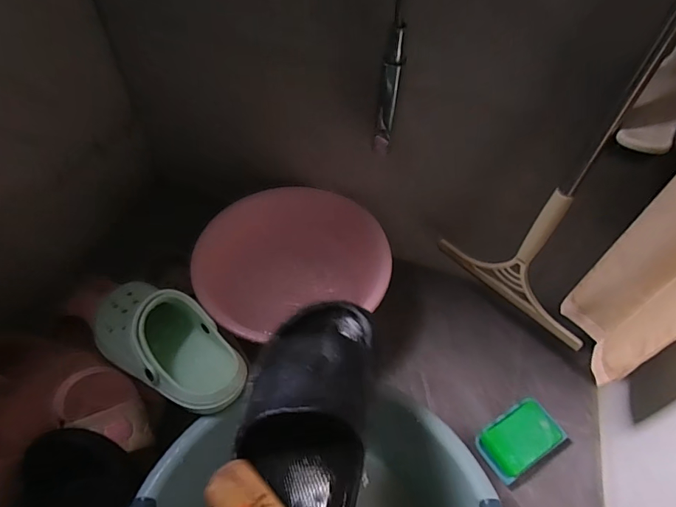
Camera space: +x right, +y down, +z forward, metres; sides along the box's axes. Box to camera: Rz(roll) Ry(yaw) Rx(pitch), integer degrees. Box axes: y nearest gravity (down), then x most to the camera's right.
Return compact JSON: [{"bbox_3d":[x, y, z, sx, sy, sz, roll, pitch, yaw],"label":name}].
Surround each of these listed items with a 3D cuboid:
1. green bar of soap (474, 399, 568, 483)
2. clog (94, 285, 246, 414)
[{"bbox_3d":[0.259,0.266,0.622,0.120,0.030,0.072,-26,59,-19],"label":"green bar of soap"},{"bbox_3d":[-0.216,0.108,0.534,0.231,0.092,0.103,29,58,18],"label":"clog"}]

